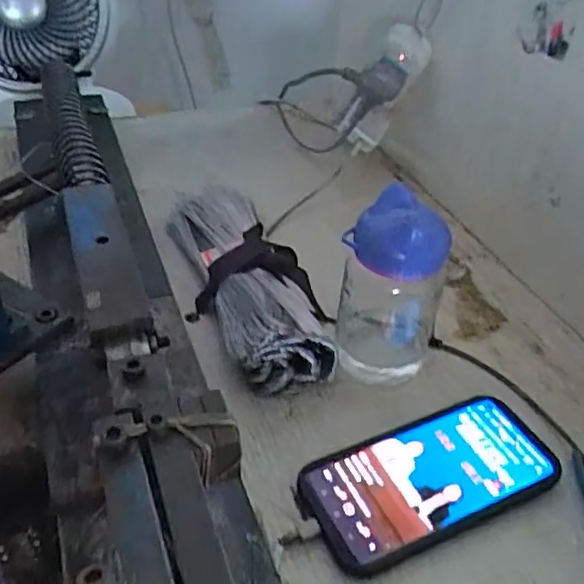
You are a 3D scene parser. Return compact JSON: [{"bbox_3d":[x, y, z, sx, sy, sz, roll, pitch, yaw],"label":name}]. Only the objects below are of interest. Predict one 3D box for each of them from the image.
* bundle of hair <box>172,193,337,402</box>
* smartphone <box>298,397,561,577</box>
[{"bbox_3d":[-0.045,-0.020,0.532,0.097,0.060,0.254,-18,44,-22],"label":"bundle of hair"},{"bbox_3d":[0.092,0.119,0.404,0.163,0.009,0.078,-15,43,-20],"label":"smartphone"}]

